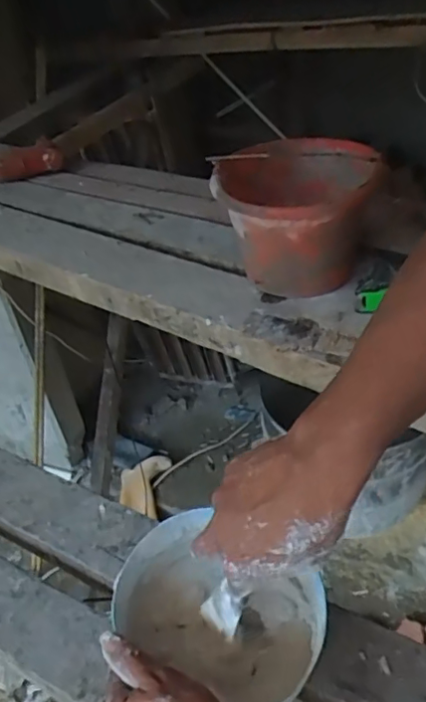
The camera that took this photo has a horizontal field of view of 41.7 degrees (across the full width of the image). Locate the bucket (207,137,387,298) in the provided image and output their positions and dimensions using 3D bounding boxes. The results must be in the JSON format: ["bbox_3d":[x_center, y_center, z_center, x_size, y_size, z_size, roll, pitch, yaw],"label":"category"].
[{"bbox_3d":[0.113,-0.183,0.795,0.203,0.194,0.236,-3,38,5],"label":"bucket"}]

